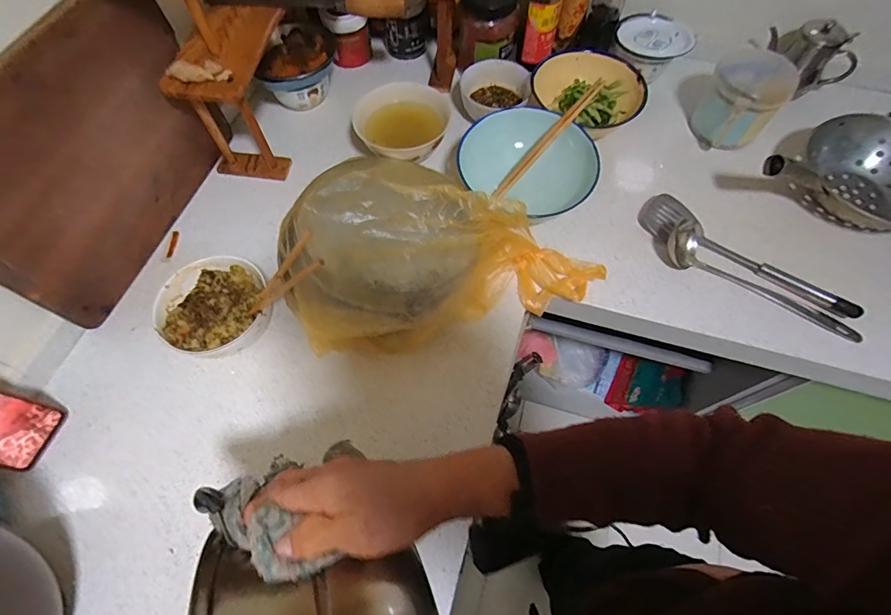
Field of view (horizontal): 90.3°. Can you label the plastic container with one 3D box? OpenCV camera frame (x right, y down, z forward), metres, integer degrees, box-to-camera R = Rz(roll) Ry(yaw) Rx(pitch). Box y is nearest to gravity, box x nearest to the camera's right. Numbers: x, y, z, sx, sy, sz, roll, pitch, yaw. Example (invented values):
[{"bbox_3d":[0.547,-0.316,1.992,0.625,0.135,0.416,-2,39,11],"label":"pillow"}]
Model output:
[{"bbox_3d":[0.485,-0.335,0.738,0.119,0.129,0.106,36,69,16],"label":"plastic container"}]

